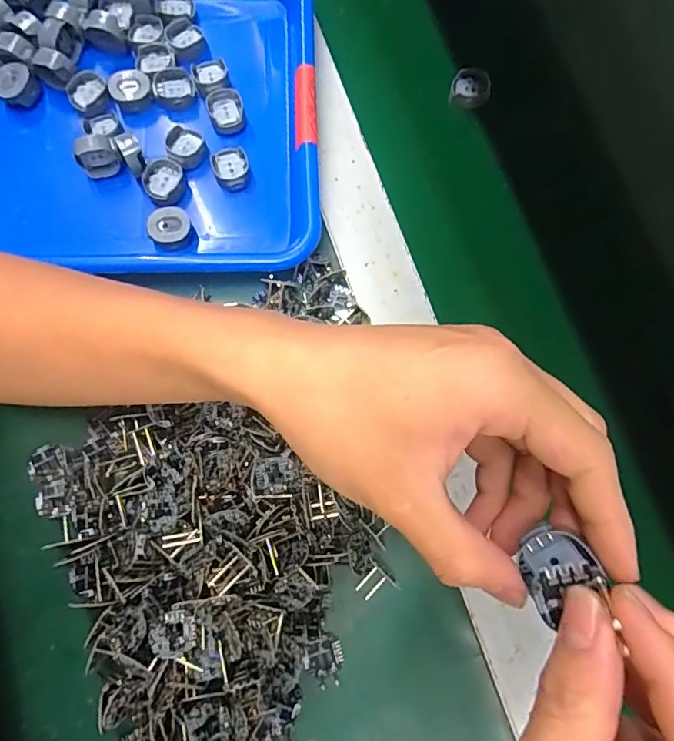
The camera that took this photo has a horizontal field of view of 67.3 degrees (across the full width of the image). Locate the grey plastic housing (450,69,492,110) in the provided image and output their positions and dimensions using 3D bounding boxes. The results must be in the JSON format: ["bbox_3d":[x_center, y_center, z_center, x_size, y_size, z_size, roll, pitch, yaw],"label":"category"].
[{"bbox_3d":[0.102,-0.219,0.392,0.029,0.016,0.025,1,77,-2],"label":"grey plastic housing"}]

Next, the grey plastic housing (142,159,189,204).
[{"bbox_3d":[-0.117,-0.127,0.345,0.028,0.011,0.027,0,77,-2],"label":"grey plastic housing"}]

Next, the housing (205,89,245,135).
[{"bbox_3d":[-0.078,-0.183,0.358,0.024,0.010,0.028,-15,78,-6],"label":"housing"}]

